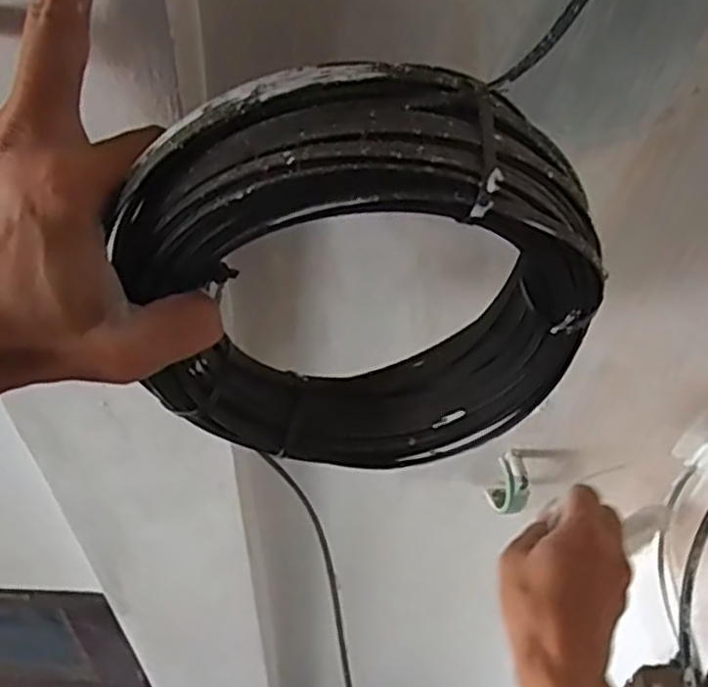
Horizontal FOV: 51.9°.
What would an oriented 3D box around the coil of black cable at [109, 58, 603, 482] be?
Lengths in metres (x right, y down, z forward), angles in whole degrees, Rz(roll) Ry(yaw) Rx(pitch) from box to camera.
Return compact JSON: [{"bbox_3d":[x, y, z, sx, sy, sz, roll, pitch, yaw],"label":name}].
[{"bbox_3d":[0.006,-0.020,0.300,0.177,0.193,0.047,-4,49,-7],"label":"coil of black cable"}]

